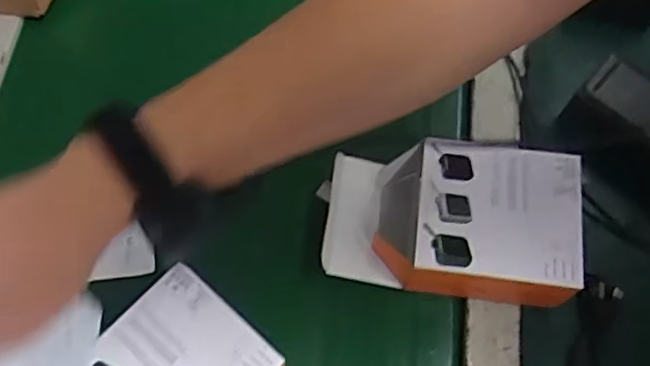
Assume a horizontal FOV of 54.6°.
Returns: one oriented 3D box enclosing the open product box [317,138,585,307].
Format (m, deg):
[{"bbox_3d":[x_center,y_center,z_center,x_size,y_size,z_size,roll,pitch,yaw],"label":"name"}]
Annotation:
[{"bbox_3d":[0.088,0.029,0.468,0.172,0.087,0.104,11,68,3],"label":"open product box"}]

